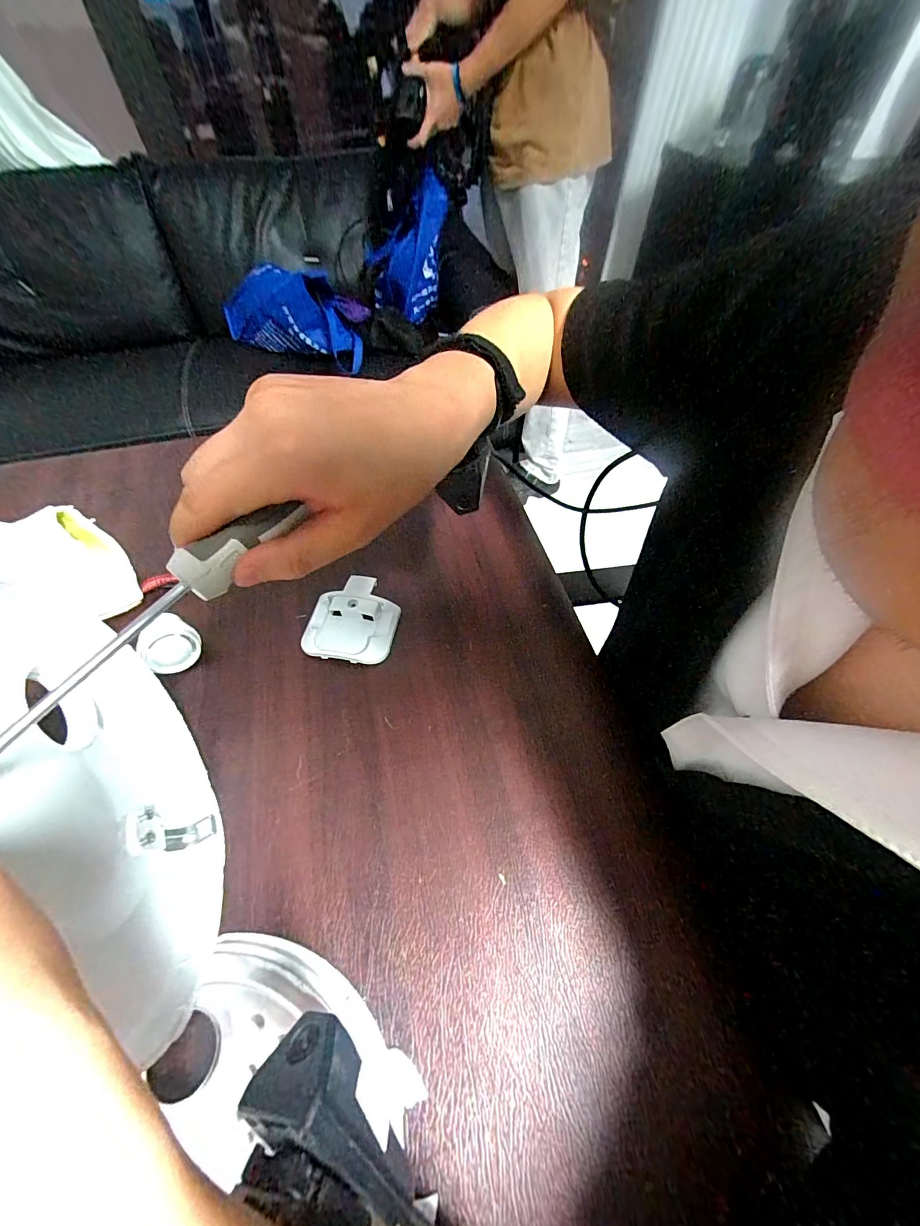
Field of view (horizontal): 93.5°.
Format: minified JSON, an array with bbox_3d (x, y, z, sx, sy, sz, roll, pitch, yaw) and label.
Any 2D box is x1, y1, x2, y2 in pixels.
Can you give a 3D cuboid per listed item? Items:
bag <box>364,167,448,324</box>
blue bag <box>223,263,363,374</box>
[{"bbox_3d":[-0.150,-1.004,1.203,0.203,0.295,0.205,-8,55,-4],"label":"bag"},{"bbox_3d":[-0.492,-0.833,1.229,0.409,0.228,0.179,20,58,16],"label":"blue bag"}]

